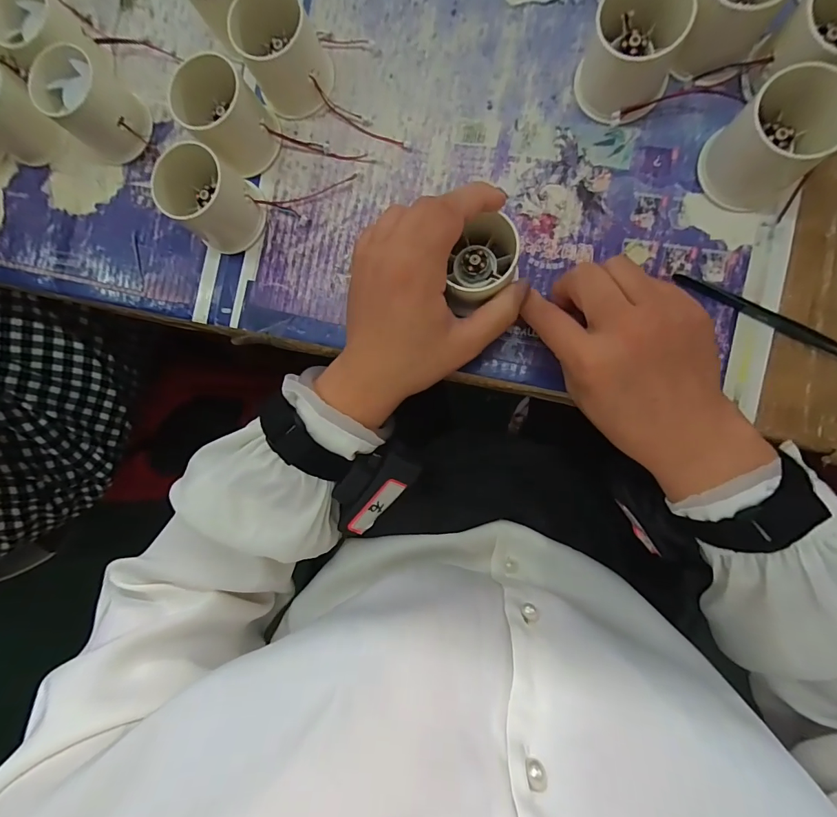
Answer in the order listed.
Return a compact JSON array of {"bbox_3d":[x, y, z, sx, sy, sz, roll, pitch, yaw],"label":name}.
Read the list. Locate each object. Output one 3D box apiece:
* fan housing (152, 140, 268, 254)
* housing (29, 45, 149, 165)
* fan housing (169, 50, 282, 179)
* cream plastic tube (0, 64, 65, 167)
[{"bbox_3d":[-0.144,-0.145,0.292,0.052,0.048,0.052,0,90,9],"label":"fan housing"},{"bbox_3d":[-0.245,-0.227,0.313,0.056,0.049,0.053,41,95,7],"label":"housing"},{"bbox_3d":[-0.134,-0.204,0.288,0.055,0.055,0.050,0,90,9],"label":"fan housing"},{"bbox_3d":[-0.320,-0.230,0.324,0.055,0.050,0.055,22,93,8],"label":"cream plastic tube"}]

